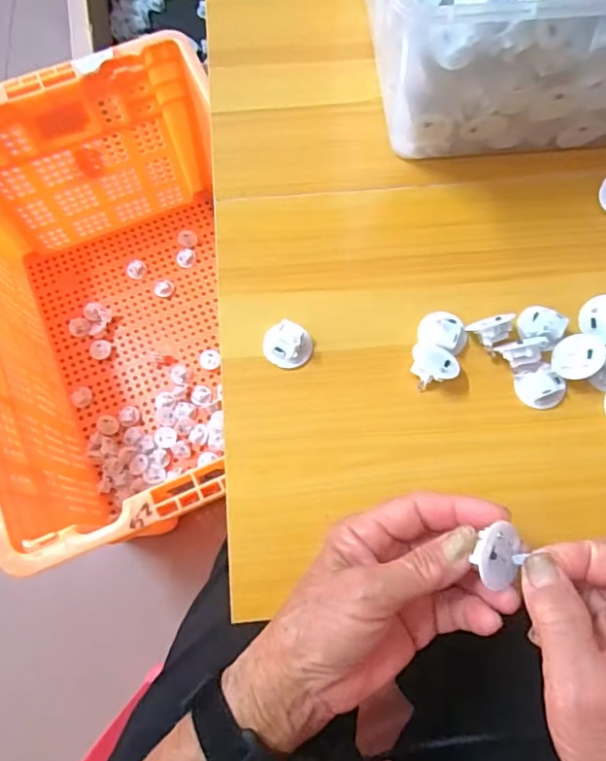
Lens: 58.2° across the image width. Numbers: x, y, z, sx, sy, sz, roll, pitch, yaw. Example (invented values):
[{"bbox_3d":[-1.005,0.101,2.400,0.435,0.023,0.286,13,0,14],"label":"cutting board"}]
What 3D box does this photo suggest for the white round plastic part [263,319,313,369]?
[{"bbox_3d":[-0.010,-0.025,0.371,0.030,0.012,0.031,0,73,0],"label":"white round plastic part"}]

